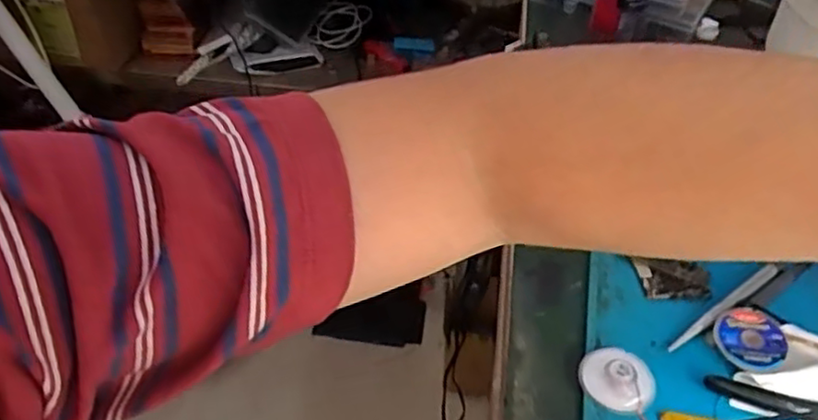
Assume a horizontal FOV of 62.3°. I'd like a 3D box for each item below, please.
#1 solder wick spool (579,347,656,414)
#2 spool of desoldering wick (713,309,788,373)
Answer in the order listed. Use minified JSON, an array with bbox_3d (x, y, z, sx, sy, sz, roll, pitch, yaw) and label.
[{"bbox_3d":[0.127,0.103,0.412,0.044,0.015,0.038,17,45,18],"label":"solder wick spool"},{"bbox_3d":[0.214,0.082,0.425,0.041,0.013,0.042,0,43,0],"label":"spool of desoldering wick"}]

